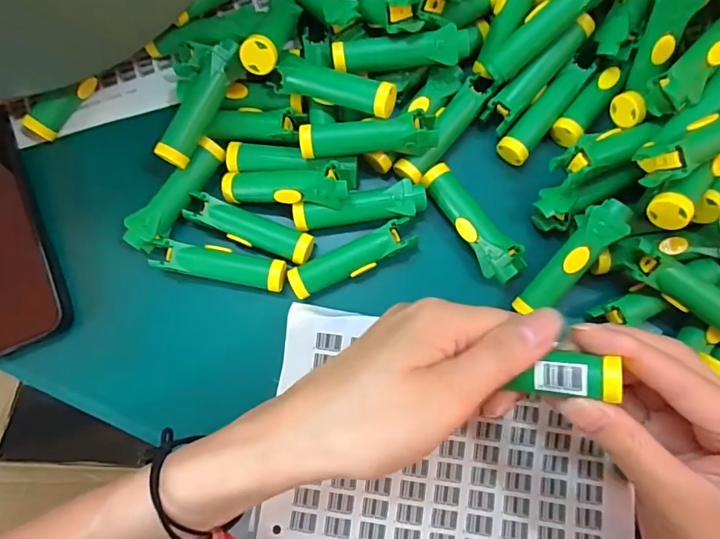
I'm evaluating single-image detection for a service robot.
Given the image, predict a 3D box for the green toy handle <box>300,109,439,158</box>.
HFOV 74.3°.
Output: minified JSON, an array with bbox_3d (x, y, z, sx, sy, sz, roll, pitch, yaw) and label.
[{"bbox_3d":[0.006,-0.079,0.285,0.078,0.022,0.024,-1,81,2],"label":"green toy handle"}]

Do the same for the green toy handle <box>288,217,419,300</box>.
[{"bbox_3d":[-0.004,-0.006,0.292,0.078,0.021,0.020,-25,80,-2],"label":"green toy handle"}]

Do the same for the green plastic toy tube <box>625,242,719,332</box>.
[{"bbox_3d":[0.184,0.015,0.262,0.078,0.023,0.019,33,84,7],"label":"green plastic toy tube"}]

